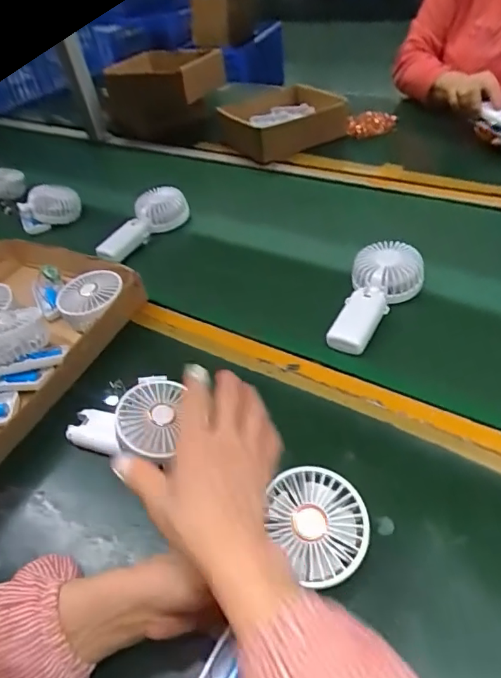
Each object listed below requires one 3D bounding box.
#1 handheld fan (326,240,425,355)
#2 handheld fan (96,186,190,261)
[{"bbox_3d":[0.151,-0.053,0.607,0.075,0.037,0.178,19,55,26],"label":"handheld fan"},{"bbox_3d":[-0.178,-0.190,0.817,0.169,0.059,0.060,-43,50,-14],"label":"handheld fan"}]

